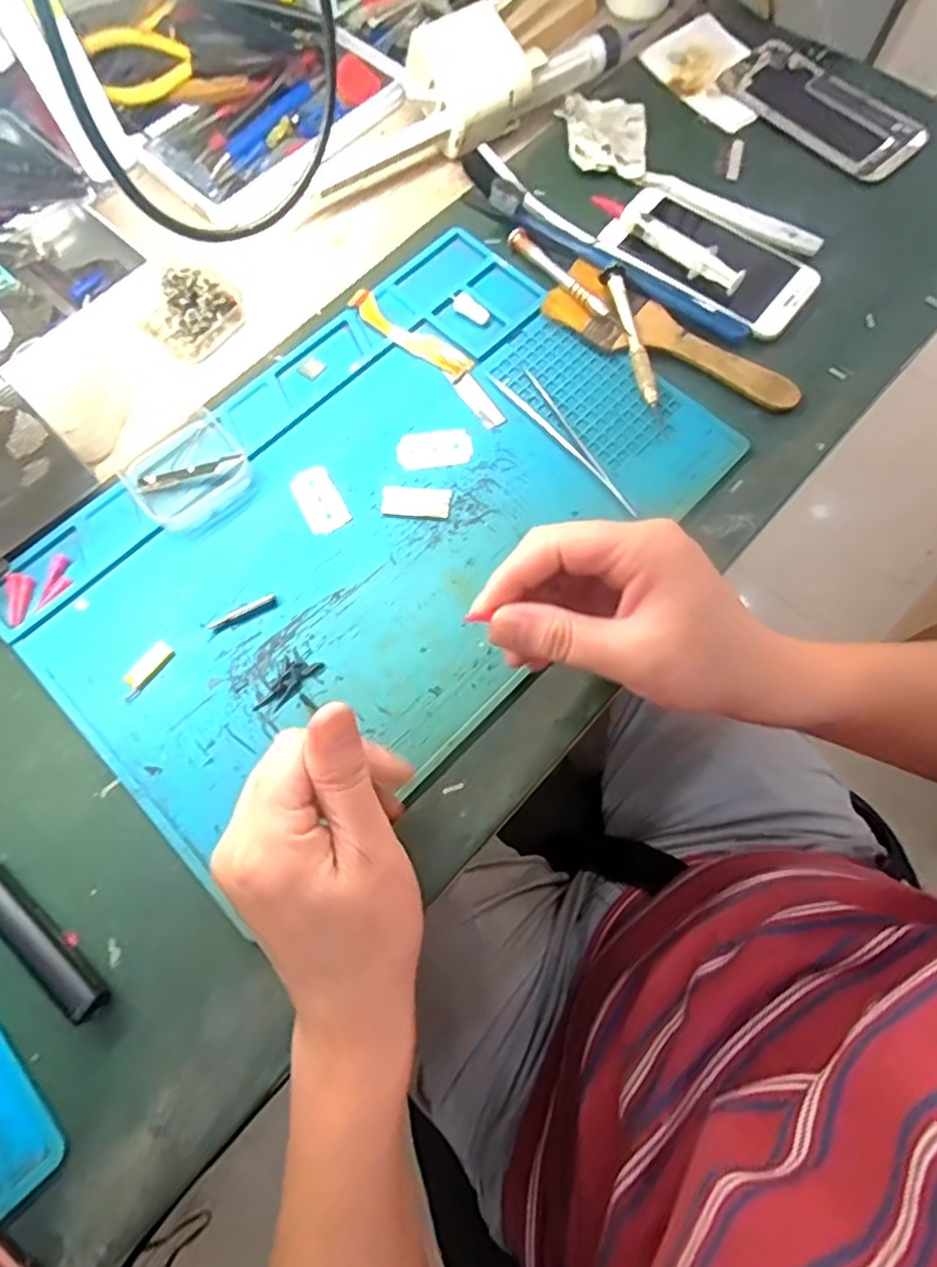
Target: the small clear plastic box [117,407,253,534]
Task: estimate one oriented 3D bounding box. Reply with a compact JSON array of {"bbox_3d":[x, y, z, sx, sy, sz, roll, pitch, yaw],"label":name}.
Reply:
[{"bbox_3d":[-0.163,-0.094,0.377,0.063,0.015,0.061,-41,76,-12],"label":"small clear plastic box"}]

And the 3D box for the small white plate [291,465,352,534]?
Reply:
[{"bbox_3d":[-0.086,-0.078,0.372,0.023,0.004,0.042,-27,74,-9],"label":"small white plate"}]

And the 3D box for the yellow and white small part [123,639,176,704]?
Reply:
[{"bbox_3d":[-0.170,0.019,0.340,0.011,0.005,0.034,36,75,11],"label":"yellow and white small part"}]

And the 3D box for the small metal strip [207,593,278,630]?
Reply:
[{"bbox_3d":[-0.123,-0.012,0.352,0.038,0.004,0.005,-31,74,-10],"label":"small metal strip"}]

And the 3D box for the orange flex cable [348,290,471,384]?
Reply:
[{"bbox_3d":[-0.037,-0.190,0.409,0.089,0.008,0.020,34,75,11],"label":"orange flex cable"}]

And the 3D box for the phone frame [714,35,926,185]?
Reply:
[{"bbox_3d":[0.260,-0.385,0.476,0.070,0.013,0.147,-38,76,-12],"label":"phone frame"}]

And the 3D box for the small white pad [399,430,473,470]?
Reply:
[{"bbox_3d":[-0.020,-0.110,0.383,0.043,0.004,0.024,-6,72,-2],"label":"small white pad"}]

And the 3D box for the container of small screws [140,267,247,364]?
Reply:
[{"bbox_3d":[-0.178,-0.210,0.419,0.051,0.024,0.057,43,77,13],"label":"container of small screws"}]

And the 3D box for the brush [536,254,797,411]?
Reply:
[{"bbox_3d":[0.126,-0.182,0.402,0.163,0.012,0.047,33,75,10],"label":"brush"}]

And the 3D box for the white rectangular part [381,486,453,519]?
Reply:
[{"bbox_3d":[-0.030,-0.076,0.372,0.039,0.004,0.019,7,72,2],"label":"white rectangular part"}]

